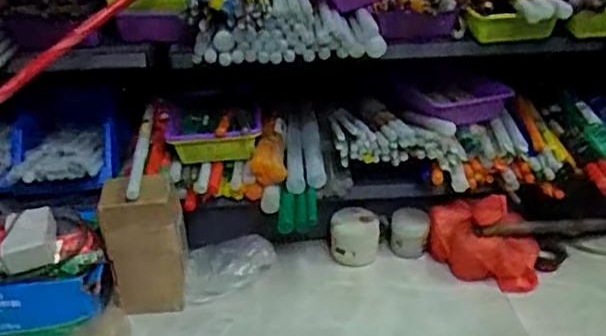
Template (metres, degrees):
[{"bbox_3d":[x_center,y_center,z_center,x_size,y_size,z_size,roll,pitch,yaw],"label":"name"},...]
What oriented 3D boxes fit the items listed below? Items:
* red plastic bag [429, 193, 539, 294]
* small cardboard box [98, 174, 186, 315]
[{"bbox_3d":[0.368,0.148,1.328,0.220,0.170,0.104,8,29,16],"label":"red plastic bag"},{"bbox_3d":[-0.301,0.147,1.245,0.146,0.272,0.092,-6,28,-11],"label":"small cardboard box"}]

